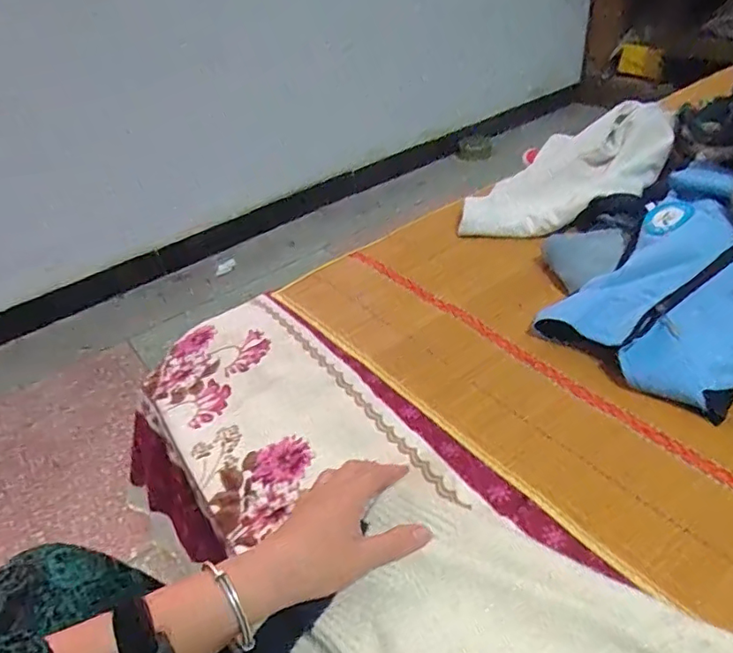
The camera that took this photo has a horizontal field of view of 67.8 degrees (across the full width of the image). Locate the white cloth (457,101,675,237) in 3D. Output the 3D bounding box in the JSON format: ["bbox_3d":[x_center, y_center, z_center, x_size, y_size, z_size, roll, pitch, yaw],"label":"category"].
[{"bbox_3d":[0.317,-0.239,0.881,0.360,0.060,0.153,-30,39,1],"label":"white cloth"}]

